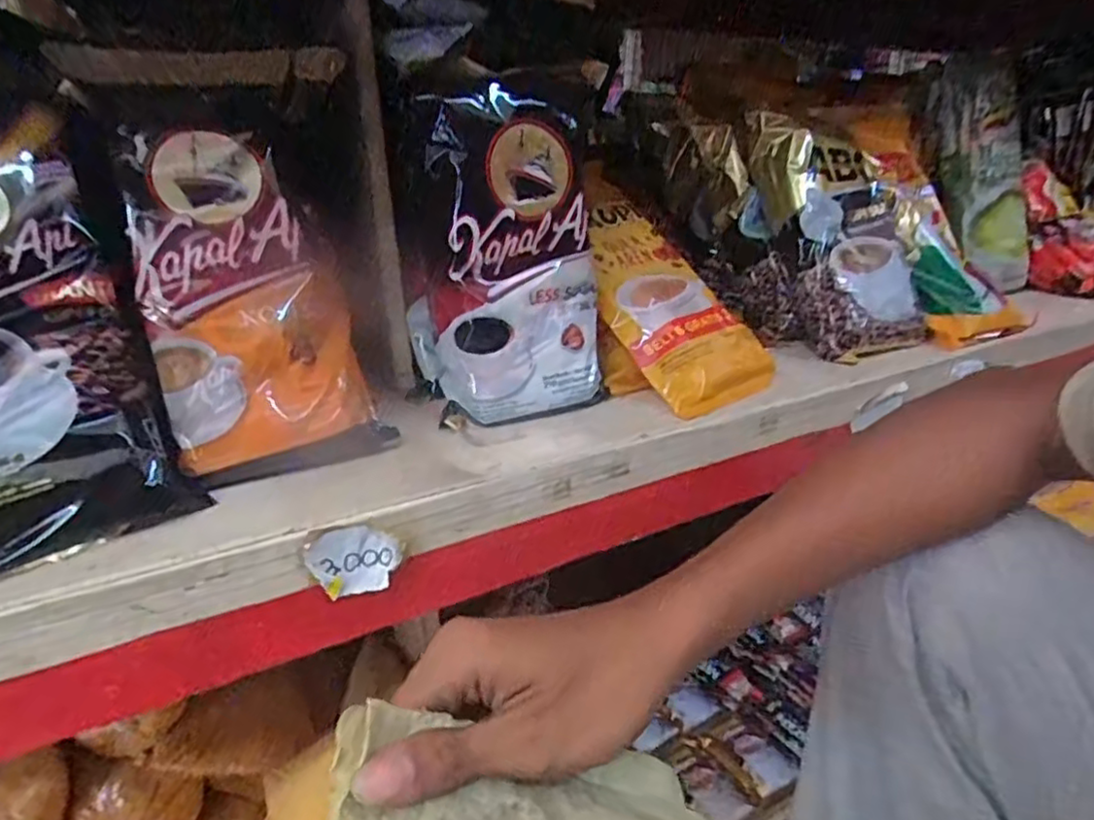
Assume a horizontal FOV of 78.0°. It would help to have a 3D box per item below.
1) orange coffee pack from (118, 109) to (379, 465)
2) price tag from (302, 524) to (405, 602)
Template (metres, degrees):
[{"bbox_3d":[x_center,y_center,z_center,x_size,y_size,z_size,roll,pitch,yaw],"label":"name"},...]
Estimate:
[{"bbox_3d":[-0.163,-0.064,0.375,0.110,0.175,0.041,-10,1,-30],"label":"orange coffee pack"},{"bbox_3d":[-0.090,0.071,0.317,0.042,0.034,0.006,-9,23,-21],"label":"price tag"}]

